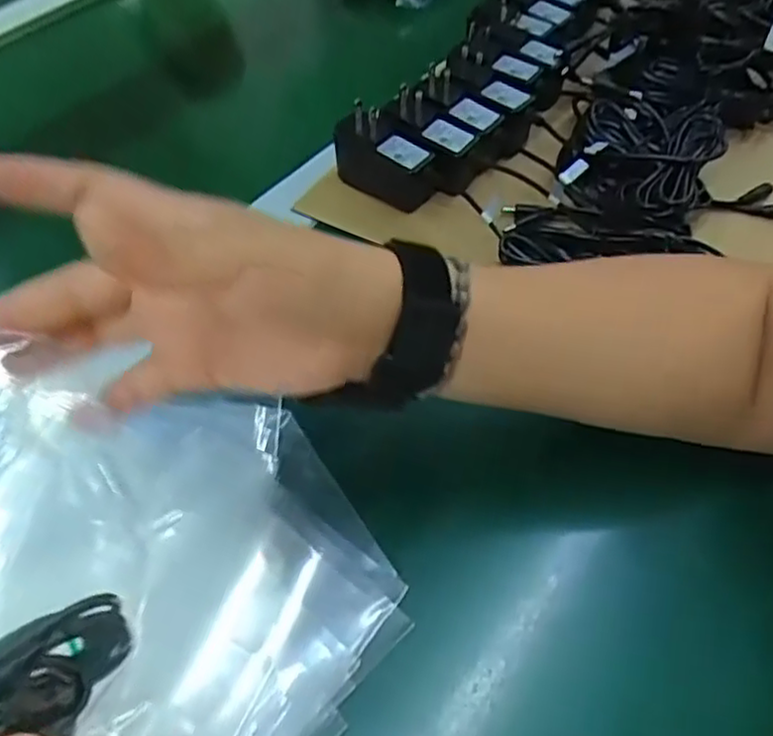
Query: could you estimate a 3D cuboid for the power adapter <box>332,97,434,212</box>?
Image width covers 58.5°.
[{"bbox_3d":[0.000,-0.144,0.468,0.075,0.051,0.029,28,59,24],"label":"power adapter"}]

